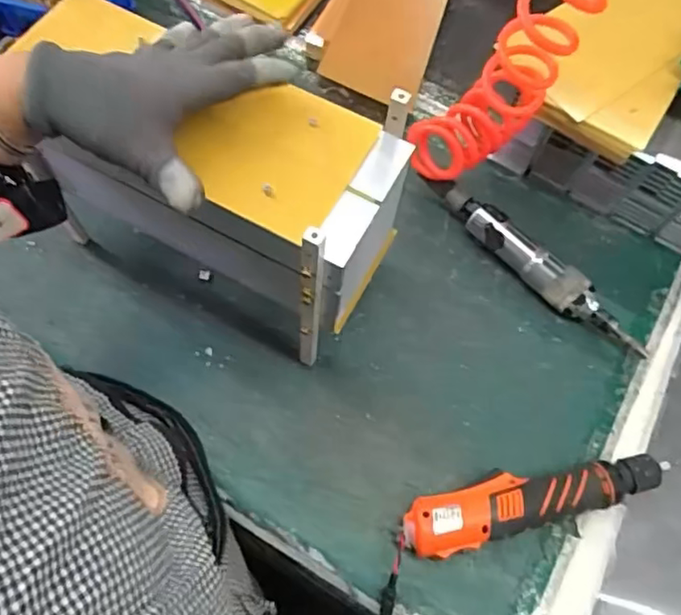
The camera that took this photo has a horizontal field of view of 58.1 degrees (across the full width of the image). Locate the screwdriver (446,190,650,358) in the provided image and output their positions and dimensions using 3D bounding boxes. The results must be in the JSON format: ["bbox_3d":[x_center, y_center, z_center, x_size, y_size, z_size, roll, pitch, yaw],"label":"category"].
[{"bbox_3d":[0.203,-0.036,0.626,0.241,0.044,0.035,43,72,15],"label":"screwdriver"}]

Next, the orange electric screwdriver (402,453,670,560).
[{"bbox_3d":[0.171,0.167,0.539,0.238,0.038,0.051,-14,68,-8],"label":"orange electric screwdriver"}]

